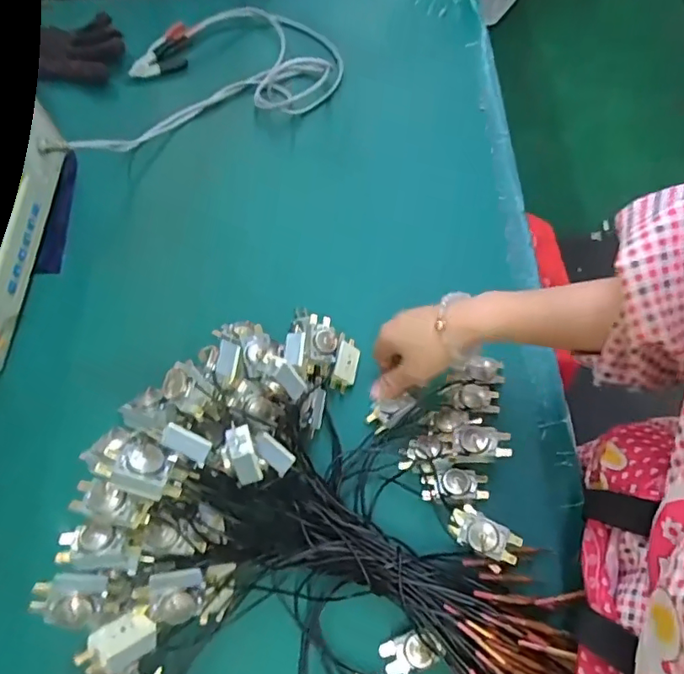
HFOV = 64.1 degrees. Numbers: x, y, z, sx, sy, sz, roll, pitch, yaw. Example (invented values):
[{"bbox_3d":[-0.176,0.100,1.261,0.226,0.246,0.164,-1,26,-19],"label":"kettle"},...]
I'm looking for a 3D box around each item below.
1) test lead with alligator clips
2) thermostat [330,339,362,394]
[{"bbox_3d":[-0.191,-0.346,0.703,0.373,0.046,0.201,-17,68,-5],"label":"test lead with alligator clips"},{"bbox_3d":[0.002,0.029,0.554,0.026,0.020,0.053,20,77,-29],"label":"thermostat"}]

